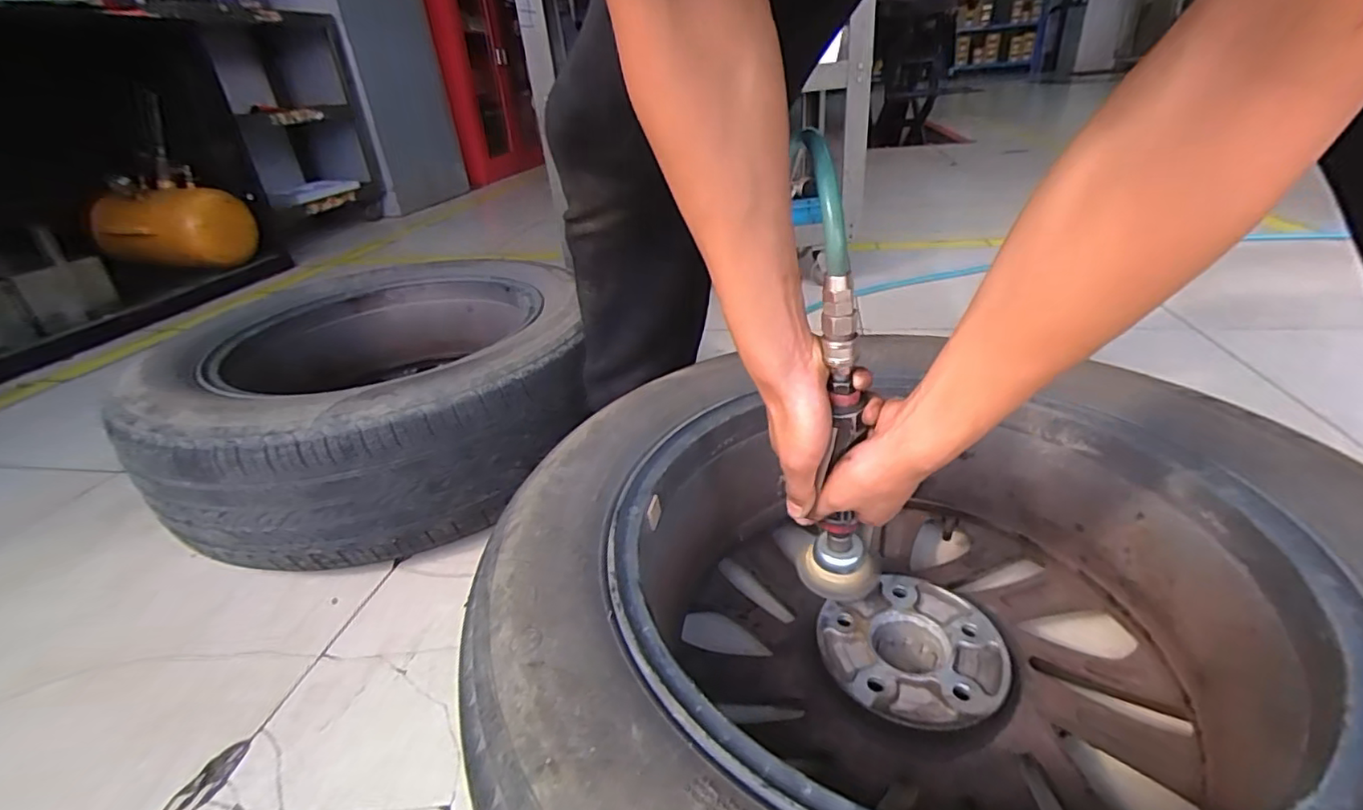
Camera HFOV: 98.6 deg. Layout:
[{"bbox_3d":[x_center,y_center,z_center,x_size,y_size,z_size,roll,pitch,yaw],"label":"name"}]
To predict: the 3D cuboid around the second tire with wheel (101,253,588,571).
[{"bbox_3d":[-0.400,-0.041,0.873,0.533,0.208,0.568,-10,30,-8],"label":"second tire with wheel"}]

